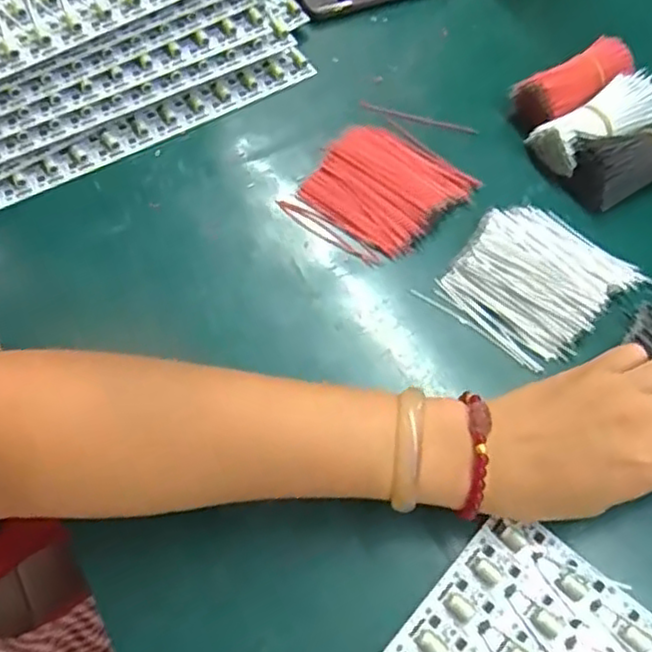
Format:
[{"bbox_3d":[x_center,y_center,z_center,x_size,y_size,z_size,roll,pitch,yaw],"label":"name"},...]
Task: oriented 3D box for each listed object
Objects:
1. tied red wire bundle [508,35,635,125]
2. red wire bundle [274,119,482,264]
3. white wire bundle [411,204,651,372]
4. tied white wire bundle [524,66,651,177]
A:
[{"bbox_3d":[0.180,-0.171,0.502,0.093,0.033,0.040,-26,64,-14],"label":"tied red wire bundle"},{"bbox_3d":[0.038,-0.093,0.464,0.089,0.019,0.105,38,67,19],"label":"red wire bundle"},{"bbox_3d":[0.130,-0.030,0.429,0.091,0.019,0.105,41,68,20],"label":"white wire bundle"},{"bbox_3d":[0.189,-0.140,0.481,0.090,0.037,0.044,-25,64,-14],"label":"tied white wire bundle"}]

